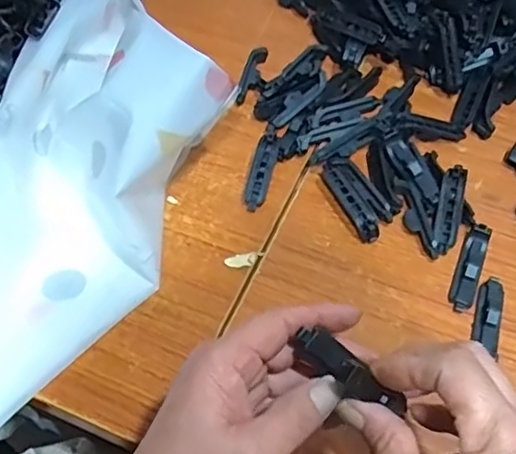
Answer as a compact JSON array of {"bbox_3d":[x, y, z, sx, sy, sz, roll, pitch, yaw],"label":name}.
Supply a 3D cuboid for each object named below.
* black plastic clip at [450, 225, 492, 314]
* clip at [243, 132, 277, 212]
[{"bbox_3d":[0.163,0.029,0.460,0.019,0.012,0.075,20,57,13],"label":"black plastic clip"},{"bbox_3d":[0.003,-0.048,0.510,0.019,0.009,0.074,12,71,7],"label":"clip"}]

